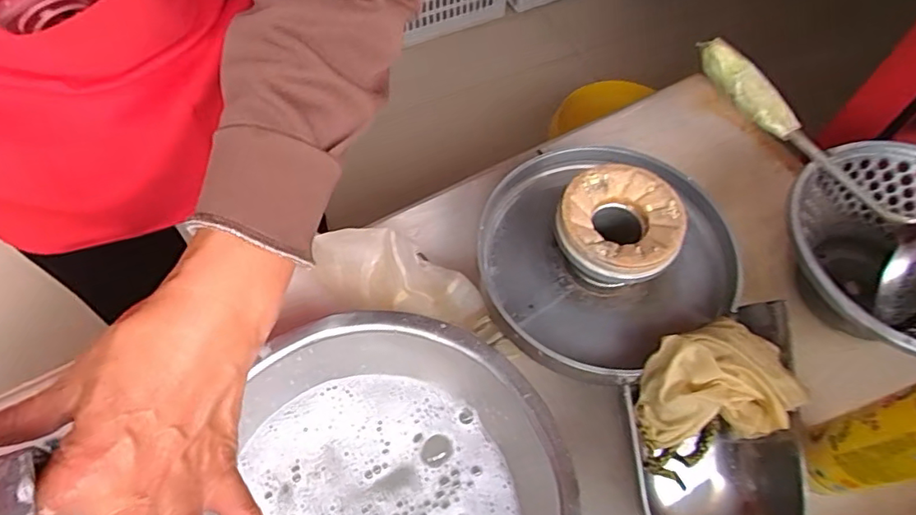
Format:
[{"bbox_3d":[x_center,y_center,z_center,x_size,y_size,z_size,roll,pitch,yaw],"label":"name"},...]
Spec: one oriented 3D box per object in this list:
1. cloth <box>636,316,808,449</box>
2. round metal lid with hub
[{"bbox_3d":[0.211,0.097,0.463,0.119,0.071,0.099,-3,60,-3],"label":"cloth"},{"bbox_3d":[0.144,-0.014,0.517,0.231,0.102,0.221,1,60,-1],"label":"round metal lid with hub"}]

